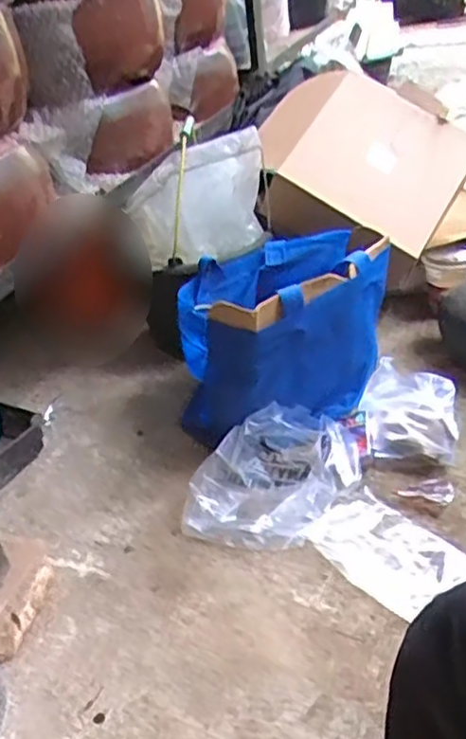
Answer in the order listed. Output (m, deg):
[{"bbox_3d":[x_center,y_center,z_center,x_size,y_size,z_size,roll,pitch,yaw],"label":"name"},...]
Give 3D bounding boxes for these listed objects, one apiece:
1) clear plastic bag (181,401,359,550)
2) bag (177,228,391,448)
[{"bbox_3d":[0.051,0.134,0.868,0.231,0.075,0.151,-24,38,-24],"label":"clear plastic bag"},{"bbox_3d":[0.057,-0.047,0.971,0.255,0.240,0.222,10,36,26],"label":"bag"}]

